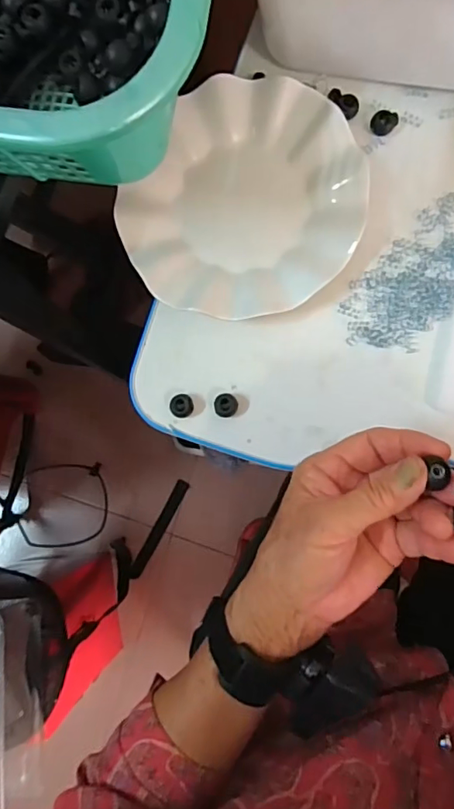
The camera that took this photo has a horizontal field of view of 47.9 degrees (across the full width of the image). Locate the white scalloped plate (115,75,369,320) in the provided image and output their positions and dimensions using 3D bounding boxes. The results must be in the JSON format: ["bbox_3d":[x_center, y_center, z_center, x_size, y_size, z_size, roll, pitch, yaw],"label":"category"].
[{"bbox_3d":[0.015,-0.152,0.388,0.166,0.023,0.181,-1,84,5],"label":"white scalloped plate"}]

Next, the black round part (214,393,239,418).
[{"bbox_3d":[0.000,0.001,0.383,0.017,0.012,0.018,-1,84,5],"label":"black round part"}]

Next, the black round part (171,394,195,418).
[{"bbox_3d":[-0.034,0.001,0.386,0.017,0.011,0.017,-1,84,5],"label":"black round part"}]

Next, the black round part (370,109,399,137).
[{"bbox_3d":[0.121,-0.218,0.393,0.018,0.011,0.016,-34,82,1],"label":"black round part"}]

